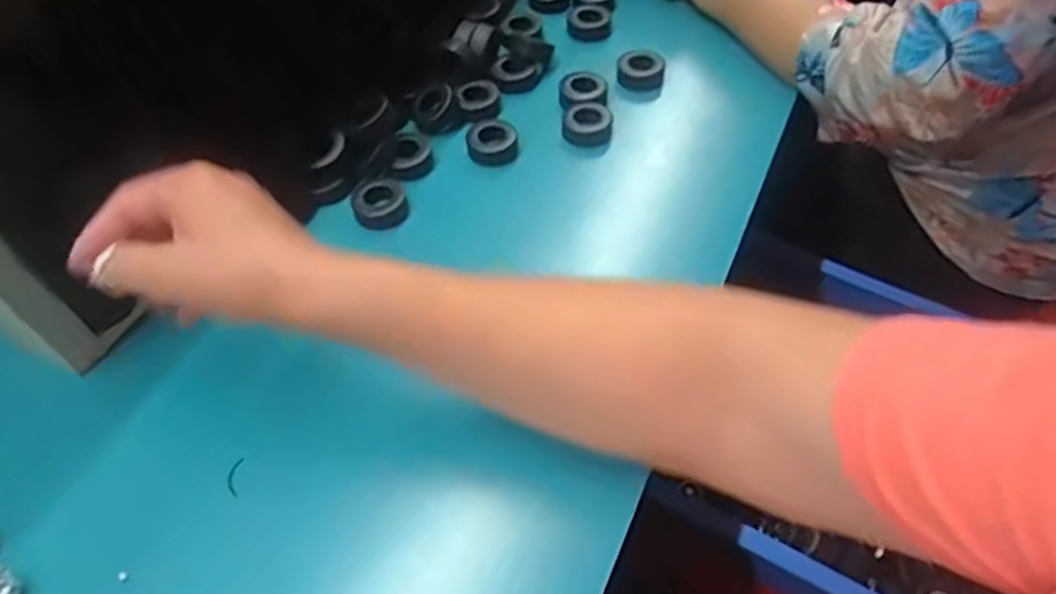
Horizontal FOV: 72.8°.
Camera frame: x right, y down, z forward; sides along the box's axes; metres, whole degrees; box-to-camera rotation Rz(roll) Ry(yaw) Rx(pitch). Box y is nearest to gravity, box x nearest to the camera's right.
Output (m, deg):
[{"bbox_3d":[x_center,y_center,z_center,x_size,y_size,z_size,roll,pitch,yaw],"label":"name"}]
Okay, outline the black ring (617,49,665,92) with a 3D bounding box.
[{"bbox_3d":[0.090,-0.180,0.570,0.036,0.017,0.036,1,53,-1],"label":"black ring"}]

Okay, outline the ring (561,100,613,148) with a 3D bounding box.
[{"bbox_3d":[0.044,-0.128,0.537,0.036,0.021,0.036,1,53,-1],"label":"ring"}]

